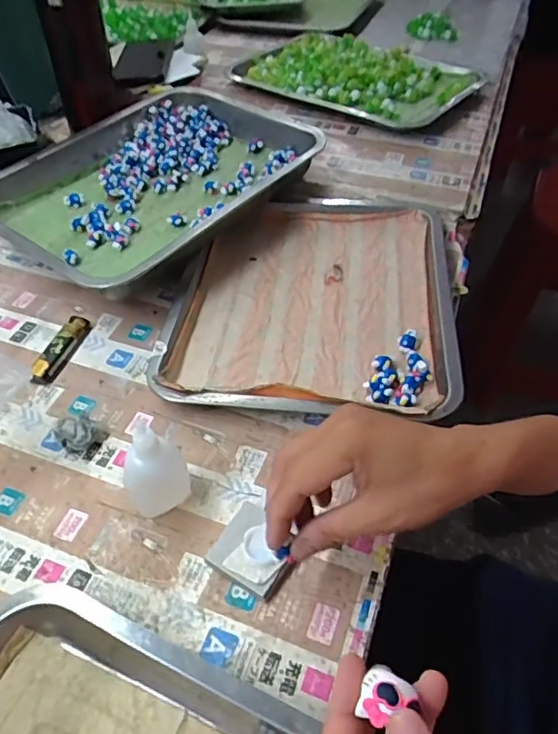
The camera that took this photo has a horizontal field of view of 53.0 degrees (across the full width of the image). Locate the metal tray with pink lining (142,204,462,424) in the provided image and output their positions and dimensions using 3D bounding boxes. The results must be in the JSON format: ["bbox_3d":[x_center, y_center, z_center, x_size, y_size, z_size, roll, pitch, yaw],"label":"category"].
[{"bbox_3d":[0.033,-0.069,0.557,0.260,0.044,0.293,6,47,5],"label":"metal tray with pink lining"}]

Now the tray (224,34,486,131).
[{"bbox_3d":[0.109,-0.444,0.836,0.346,0.039,0.238,23,52,19],"label":"tray"}]

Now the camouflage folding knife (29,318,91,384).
[{"bbox_3d":[-0.201,-0.018,0.517,0.021,0.015,0.082,9,47,7],"label":"camouflage folding knife"}]

